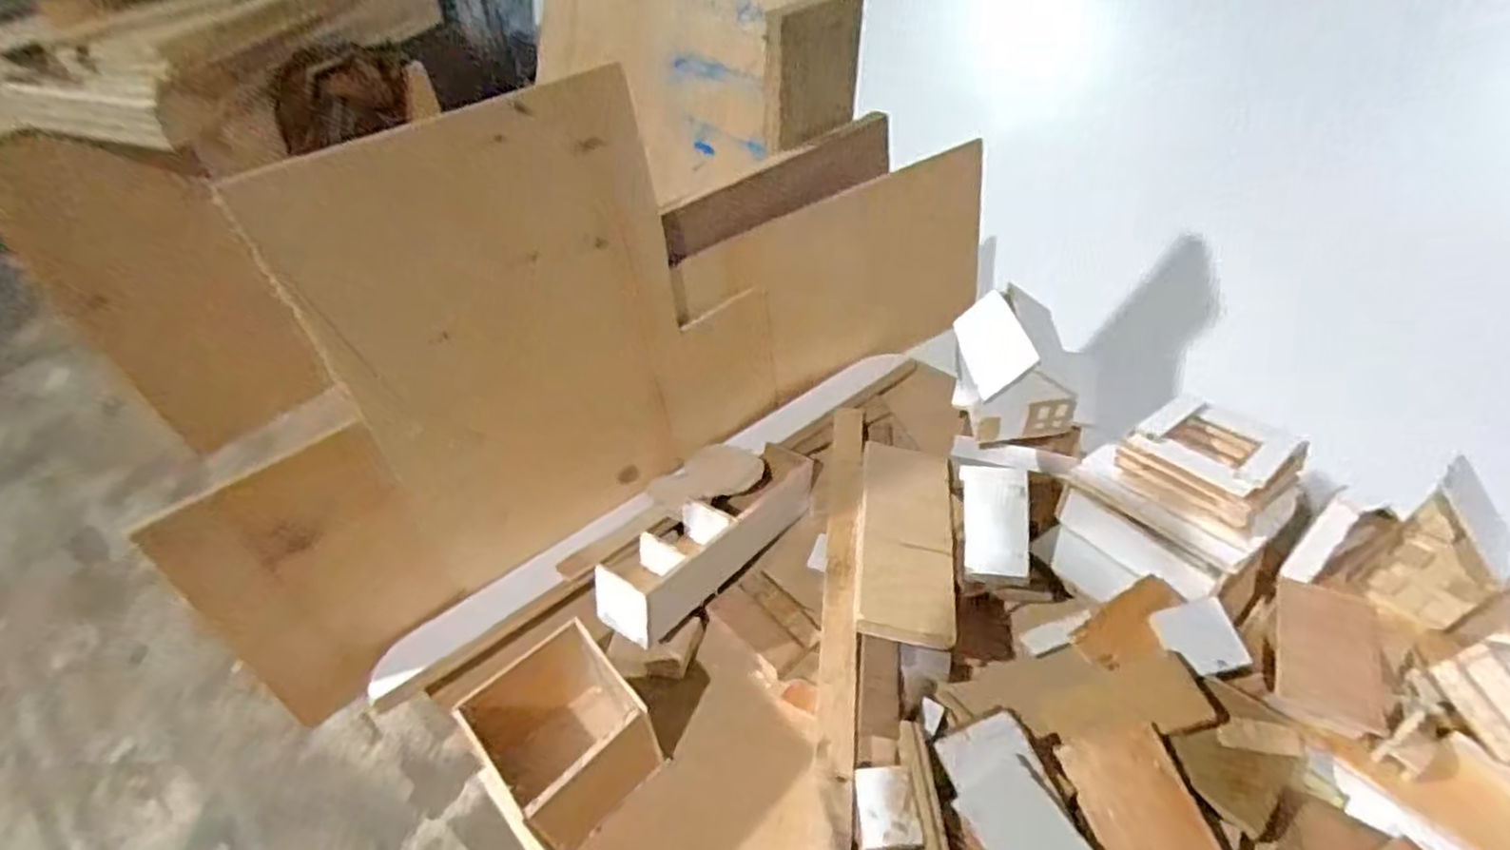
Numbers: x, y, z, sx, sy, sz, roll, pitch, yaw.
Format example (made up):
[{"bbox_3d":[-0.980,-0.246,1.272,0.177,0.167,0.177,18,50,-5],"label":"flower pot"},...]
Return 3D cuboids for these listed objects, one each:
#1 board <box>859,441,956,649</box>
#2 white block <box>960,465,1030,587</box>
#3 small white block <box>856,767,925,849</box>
[{"bbox_3d":[0.119,0.086,0.577,0.070,0.021,0.175,3,45,9],"label":"board"},{"bbox_3d":[0.193,0.078,0.589,0.050,0.016,0.101,3,45,10],"label":"white block"},{"bbox_3d":[0.082,0.237,0.450,0.037,0.008,0.048,-2,44,4],"label":"small white block"}]

